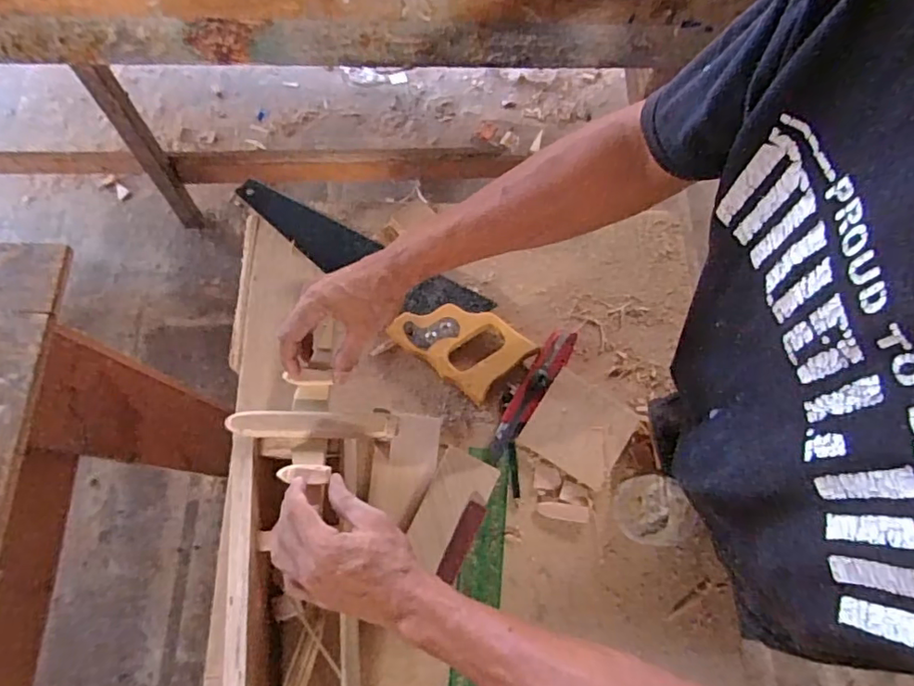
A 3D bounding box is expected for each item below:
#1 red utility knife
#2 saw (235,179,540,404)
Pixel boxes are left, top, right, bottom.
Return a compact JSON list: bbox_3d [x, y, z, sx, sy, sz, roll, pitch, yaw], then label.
[{"bbox_3d":[0.088,0.044,0.623,0.028,0.018,0.145,30,75,8],"label":"red utility knife"},{"bbox_3d":[-0.092,-0.087,0.655,0.386,0.021,0.098,39,76,11],"label":"saw"}]

